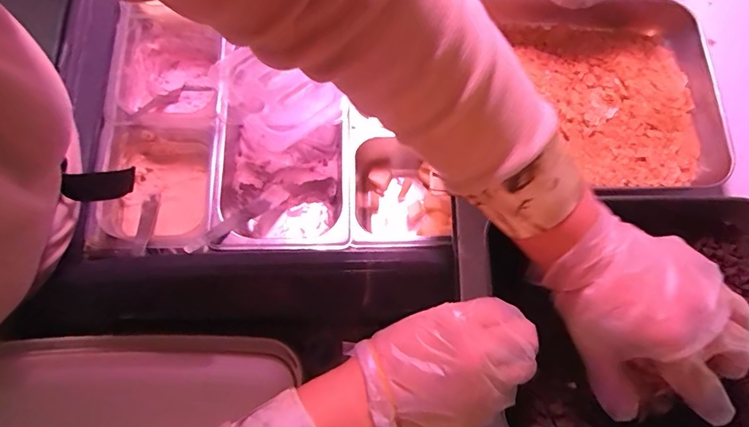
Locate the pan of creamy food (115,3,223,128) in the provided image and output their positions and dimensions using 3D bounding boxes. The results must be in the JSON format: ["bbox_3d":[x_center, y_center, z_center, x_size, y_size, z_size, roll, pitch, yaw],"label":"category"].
[{"bbox_3d":[-0.299,-0.209,0.705,0.149,0.106,0.208,-3,75,-2],"label":"pan of creamy food"}]

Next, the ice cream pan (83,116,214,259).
[{"bbox_3d":[-0.301,-0.031,0.647,0.165,0.091,0.181,0,75,-1],"label":"ice cream pan"}]

